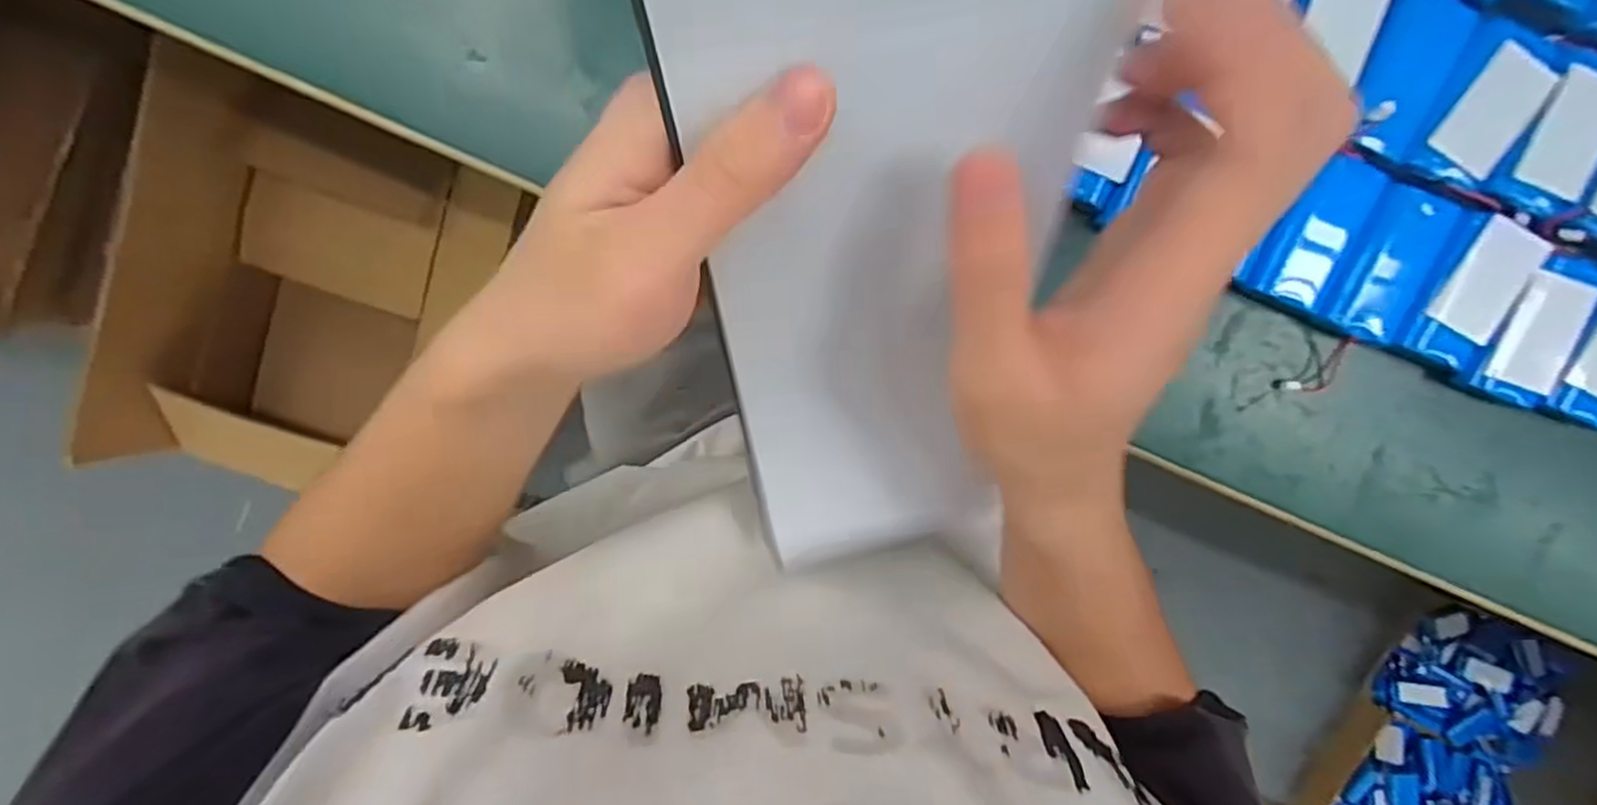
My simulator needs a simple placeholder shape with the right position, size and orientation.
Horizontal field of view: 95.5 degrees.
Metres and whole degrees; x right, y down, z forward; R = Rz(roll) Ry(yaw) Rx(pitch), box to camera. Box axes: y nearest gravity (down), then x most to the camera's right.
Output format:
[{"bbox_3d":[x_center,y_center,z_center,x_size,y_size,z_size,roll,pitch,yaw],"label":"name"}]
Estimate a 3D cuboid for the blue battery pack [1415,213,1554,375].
[{"bbox_3d":[0.313,-0.047,0.334,0.032,0.020,0.066,26,96,-3],"label":"blue battery pack"}]

